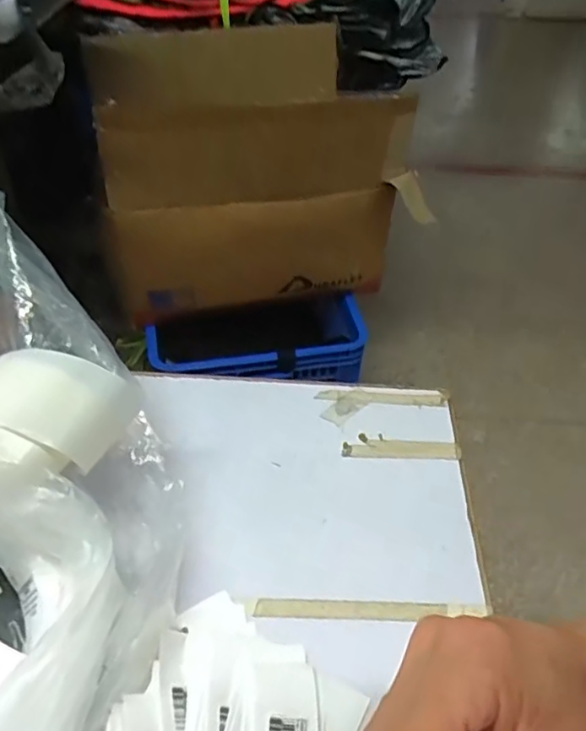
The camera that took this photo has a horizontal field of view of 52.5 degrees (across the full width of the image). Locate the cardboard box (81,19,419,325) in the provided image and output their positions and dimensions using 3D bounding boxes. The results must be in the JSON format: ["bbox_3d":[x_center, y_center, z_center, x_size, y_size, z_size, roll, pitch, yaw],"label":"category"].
[{"bbox_3d":[-0.109,-0.382,1.178,0.510,0.396,0.431,-11,47,-13],"label":"cardboard box"}]

